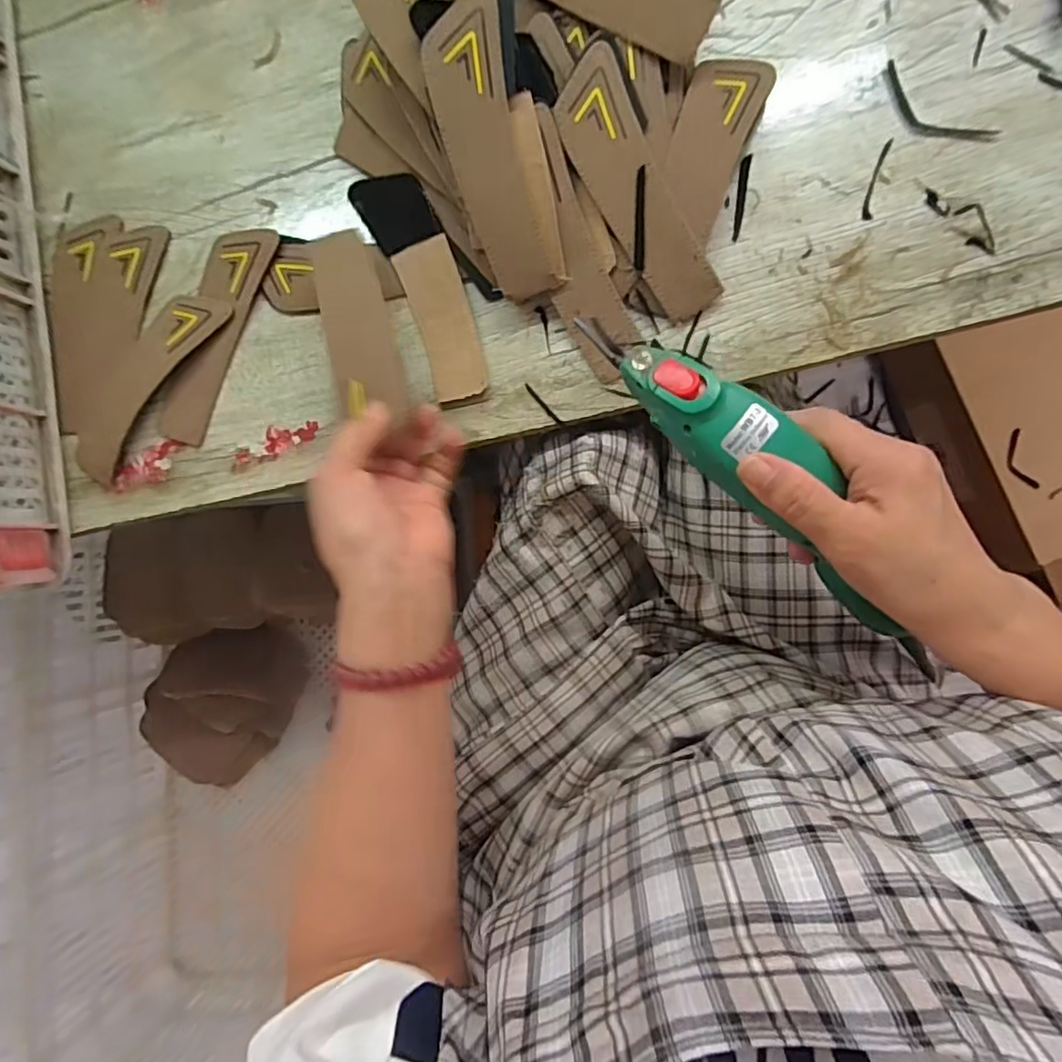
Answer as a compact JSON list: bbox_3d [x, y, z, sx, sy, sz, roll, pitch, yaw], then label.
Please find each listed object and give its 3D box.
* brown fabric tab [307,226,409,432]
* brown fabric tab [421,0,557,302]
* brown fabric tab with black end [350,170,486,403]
[{"bbox_3d":[-0.104,-0.127,0.357,0.038,0.009,0.127,-14,76,-7],"label":"brown fabric tab"},{"bbox_3d":[-0.023,-0.216,0.349,0.043,0.009,0.152,-14,111,7],"label":"brown fabric tab"},{"bbox_3d":[-0.067,-0.161,0.393,0.045,0.007,0.161,-25,89,12],"label":"brown fabric tab with black end"}]

